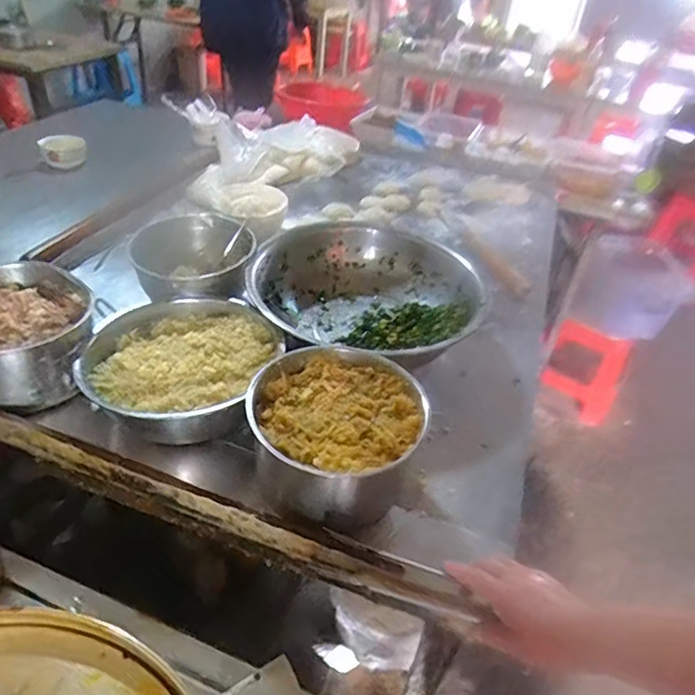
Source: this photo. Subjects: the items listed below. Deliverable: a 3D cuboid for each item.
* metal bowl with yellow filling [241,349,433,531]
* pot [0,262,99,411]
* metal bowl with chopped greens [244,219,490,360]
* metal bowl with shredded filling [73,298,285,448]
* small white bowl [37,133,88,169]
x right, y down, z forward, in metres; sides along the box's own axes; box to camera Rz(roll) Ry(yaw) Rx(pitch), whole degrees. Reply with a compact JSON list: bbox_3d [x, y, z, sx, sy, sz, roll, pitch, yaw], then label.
[{"bbox_3d":[-0.018,0.111,0.665,0.203,0.118,0.206,4,39,-3],"label":"metal bowl with yellow filling"},{"bbox_3d":[-0.464,-0.023,0.748,0.199,0.108,0.203,4,39,-3],"label":"pot"},{"bbox_3d":[0.030,-0.079,0.913,0.363,0.122,0.341,4,39,-3],"label":"metal bowl with chopped greens"},{"bbox_3d":[-0.233,0.035,0.753,0.258,0.106,0.248,4,39,-3],"label":"metal bowl with shredded filling"},{"bbox_3d":[-0.714,-0.493,1.341,0.108,0.067,0.110,-15,44,-25],"label":"small white bowl"}]

